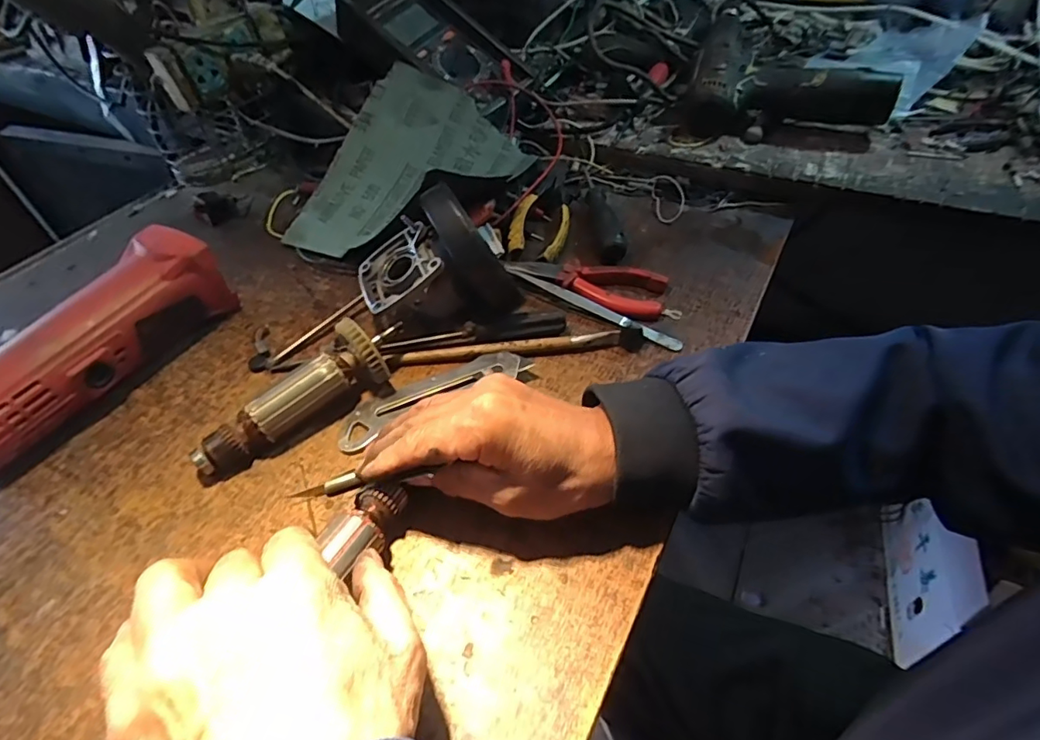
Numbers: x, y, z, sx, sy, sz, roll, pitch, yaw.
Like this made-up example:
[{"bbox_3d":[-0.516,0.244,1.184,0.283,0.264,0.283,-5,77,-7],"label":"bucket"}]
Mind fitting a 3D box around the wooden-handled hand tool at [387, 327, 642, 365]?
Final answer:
[{"bbox_3d":[-0.003,-0.016,0.405,0.186,0.010,0.017,-7,49,-2],"label":"wooden-handled hand tool"}]

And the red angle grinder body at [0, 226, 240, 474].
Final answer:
[{"bbox_3d":[-0.299,-0.016,0.379,0.058,0.064,0.195,19,53,19],"label":"red angle grinder body"}]

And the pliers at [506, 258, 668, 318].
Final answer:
[{"bbox_3d":[0.055,-0.072,0.454,0.129,0.018,0.050,9,50,11],"label":"pliers"}]

